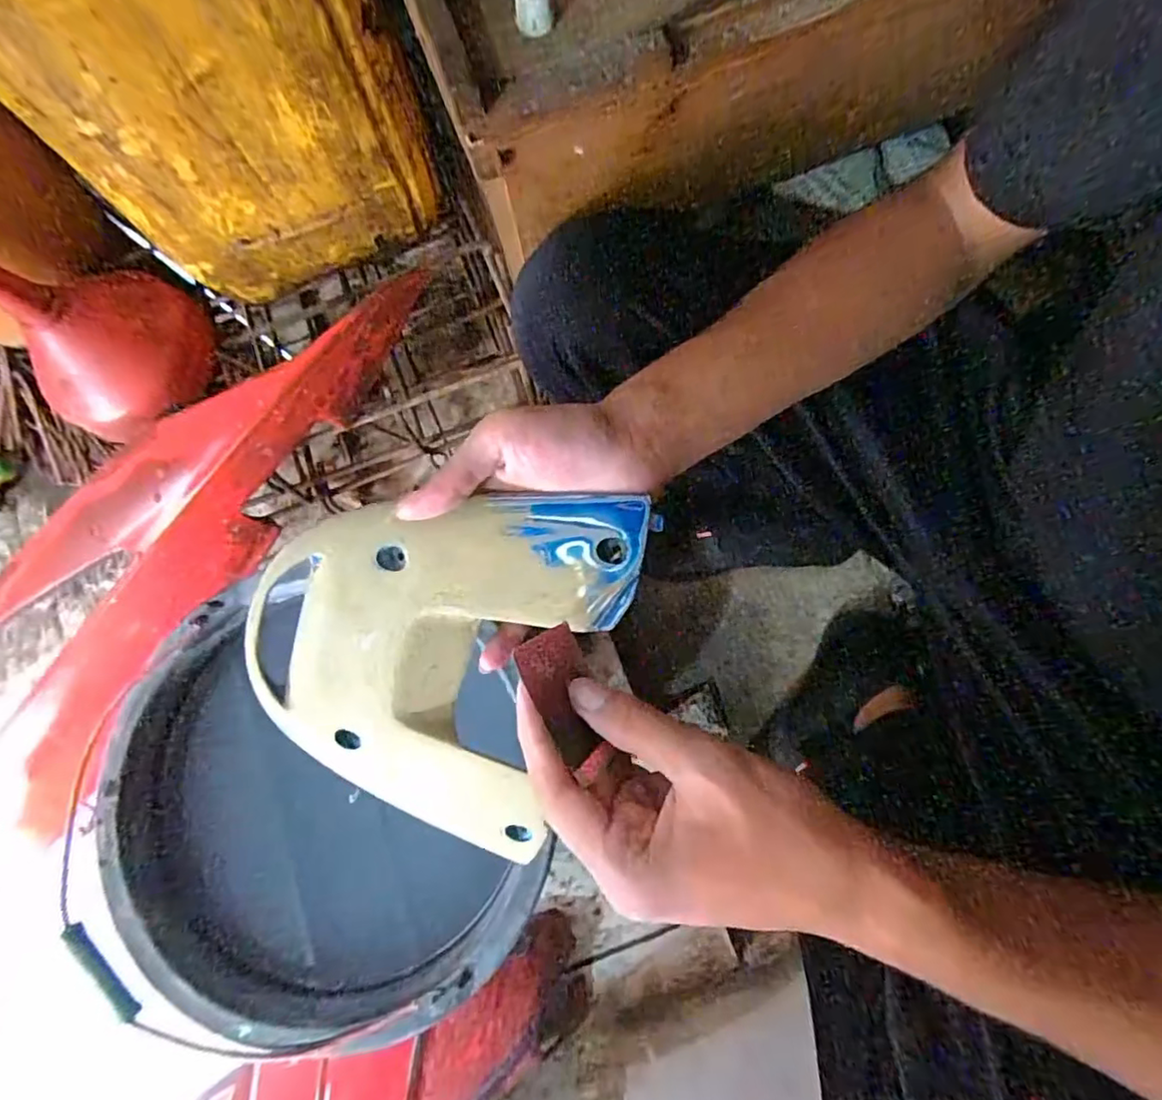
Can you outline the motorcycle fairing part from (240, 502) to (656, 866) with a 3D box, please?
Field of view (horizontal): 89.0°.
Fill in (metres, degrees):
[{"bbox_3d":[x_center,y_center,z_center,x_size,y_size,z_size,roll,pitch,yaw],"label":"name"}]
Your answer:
[{"bbox_3d":[-0.072,0.046,0.302,0.162,0.078,0.184,20,79,5],"label":"motorcycle fairing part"}]

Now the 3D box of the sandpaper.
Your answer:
[{"bbox_3d":[-0.006,0.059,0.240,0.032,0.004,0.054,-17,75,-40],"label":"sandpaper"}]

